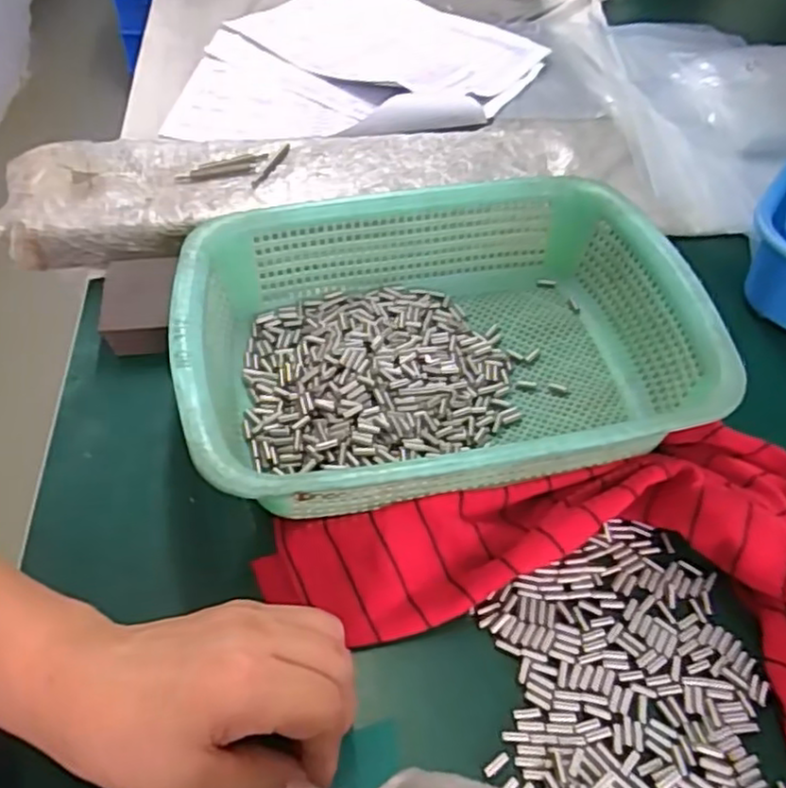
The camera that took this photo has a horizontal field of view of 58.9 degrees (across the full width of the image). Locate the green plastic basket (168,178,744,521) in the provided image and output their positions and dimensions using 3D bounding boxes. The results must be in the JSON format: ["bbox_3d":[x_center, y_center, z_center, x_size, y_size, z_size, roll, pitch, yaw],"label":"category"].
[{"bbox_3d":[0.027,-0.029,0.428,0.293,0.084,0.216,-7,52,-10],"label":"green plastic basket"}]

